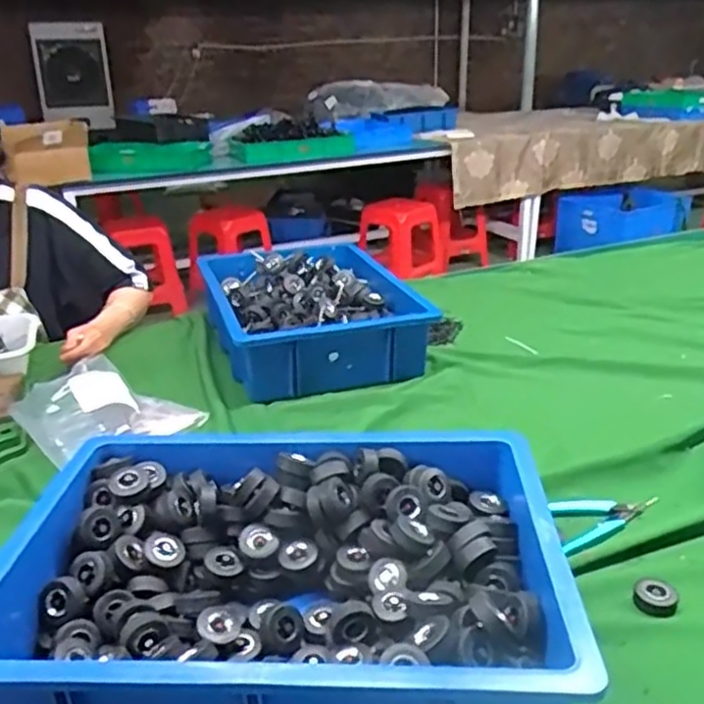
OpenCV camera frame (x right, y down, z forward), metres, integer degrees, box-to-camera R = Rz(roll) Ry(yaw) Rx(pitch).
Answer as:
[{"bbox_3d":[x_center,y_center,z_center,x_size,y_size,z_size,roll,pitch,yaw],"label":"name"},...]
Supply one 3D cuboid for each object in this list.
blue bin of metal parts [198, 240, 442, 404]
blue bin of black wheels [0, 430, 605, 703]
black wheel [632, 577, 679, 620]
[{"bbox_3d":[-0.060,-0.063,1.174,0.309,0.148,0.373,-8,25,-14],"label":"blue bin of metal parts"},{"bbox_3d":[-0.053,0.196,0.600,0.431,0.130,0.297,-1,24,2],"label":"blue bin of black wheels"},{"bbox_3d":[0.274,0.221,0.638,0.035,0.017,0.033,-2,24,1],"label":"black wheel"}]

